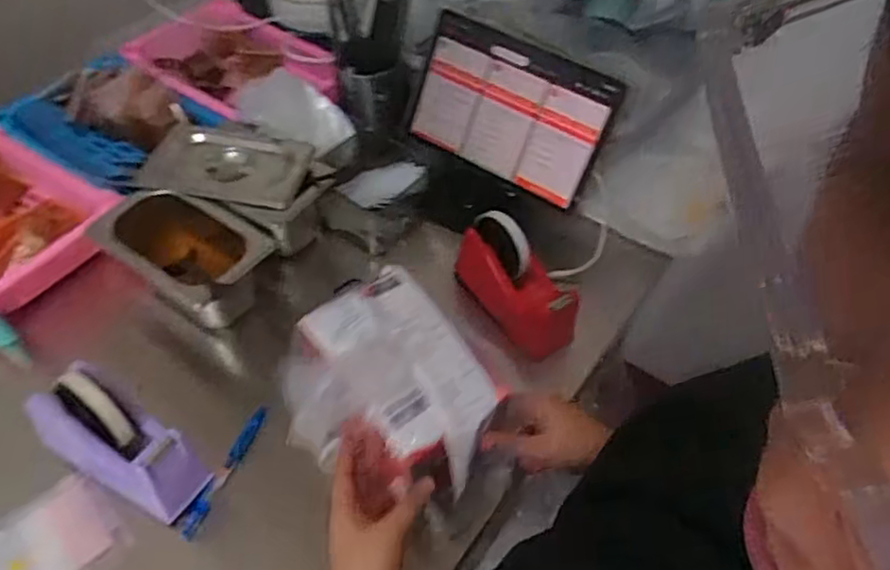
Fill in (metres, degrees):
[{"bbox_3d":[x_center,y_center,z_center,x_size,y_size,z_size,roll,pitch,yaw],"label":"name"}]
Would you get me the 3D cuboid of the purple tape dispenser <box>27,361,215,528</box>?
[{"bbox_3d":[-0.293,0.137,0.572,0.141,0.101,0.063,27,55,17],"label":"purple tape dispenser"}]

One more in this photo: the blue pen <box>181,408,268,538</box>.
[{"bbox_3d":[-0.210,0.177,0.620,0.015,0.011,0.135,19,53,12],"label":"blue pen"}]

